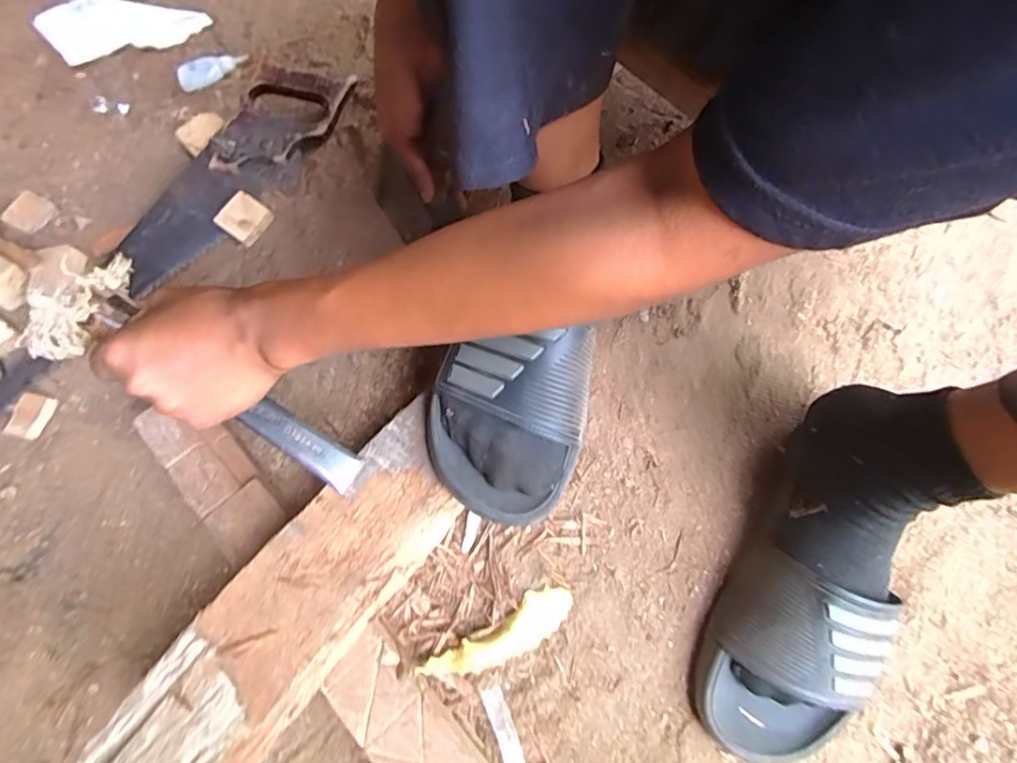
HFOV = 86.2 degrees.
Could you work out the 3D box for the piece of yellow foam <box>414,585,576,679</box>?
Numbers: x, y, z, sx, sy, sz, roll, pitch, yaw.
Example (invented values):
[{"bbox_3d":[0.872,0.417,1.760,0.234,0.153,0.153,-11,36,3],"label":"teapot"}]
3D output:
[{"bbox_3d":[-0.004,0.191,0.401,0.117,0.016,0.034,-31,69,-9],"label":"piece of yellow foam"}]

